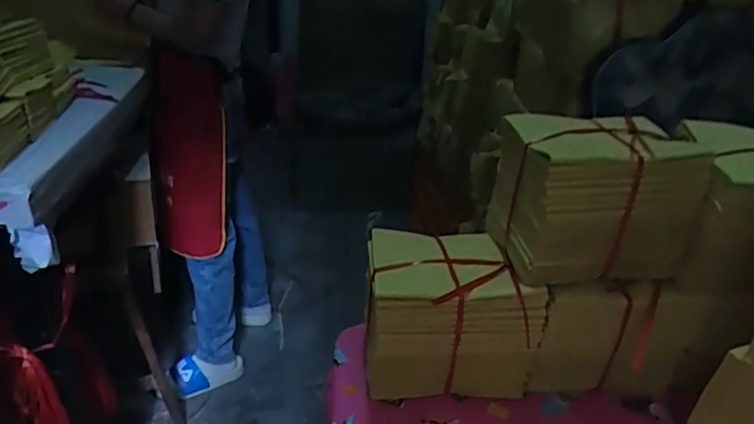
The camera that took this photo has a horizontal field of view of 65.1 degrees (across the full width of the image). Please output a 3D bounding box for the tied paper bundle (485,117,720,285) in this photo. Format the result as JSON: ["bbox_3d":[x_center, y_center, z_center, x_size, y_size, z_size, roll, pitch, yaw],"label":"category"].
[{"bbox_3d":[0.213,-0.020,0.584,0.166,0.136,0.122,-1,28,-10],"label":"tied paper bundle"}]

